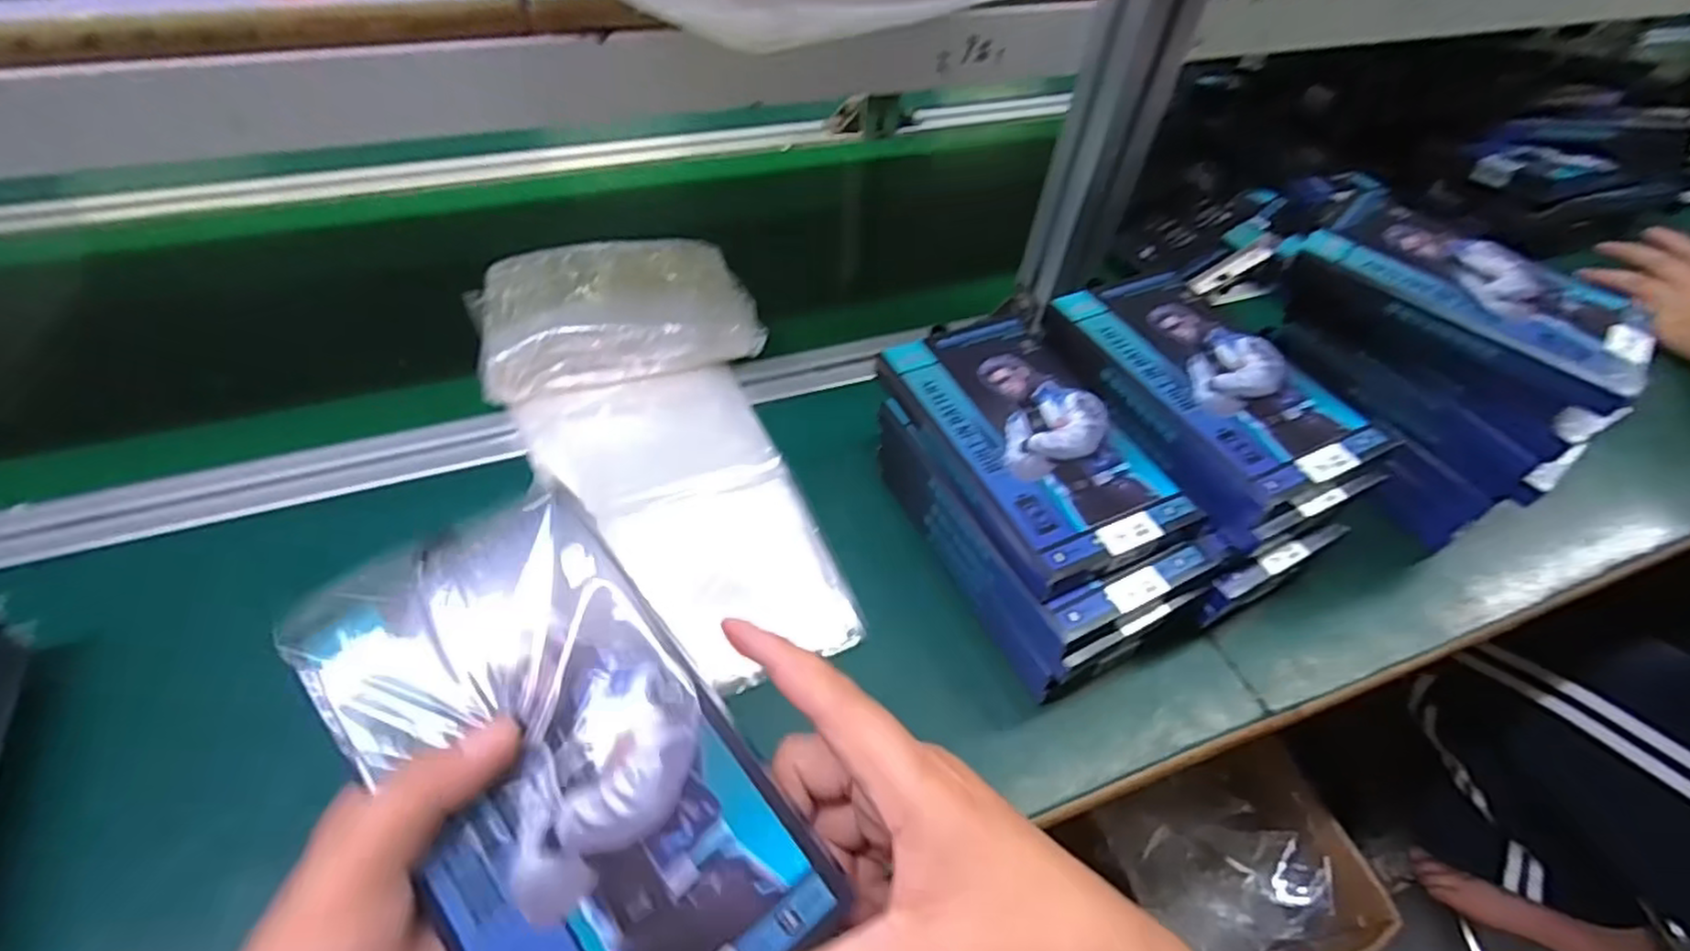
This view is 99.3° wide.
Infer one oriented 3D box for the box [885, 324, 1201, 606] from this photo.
[{"bbox_3d":[0.097,-0.019,0.375,0.098,0.019,0.162,-20,54,-20],"label":"box"}]

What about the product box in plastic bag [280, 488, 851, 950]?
[{"bbox_3d":[-0.089,0.085,0.225,0.093,0.024,0.180,-36,74,-15],"label":"product box in plastic bag"}]

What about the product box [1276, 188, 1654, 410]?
[{"bbox_3d":[0.342,-0.101,0.405,0.172,0.031,0.096,39,57,25],"label":"product box"}]

